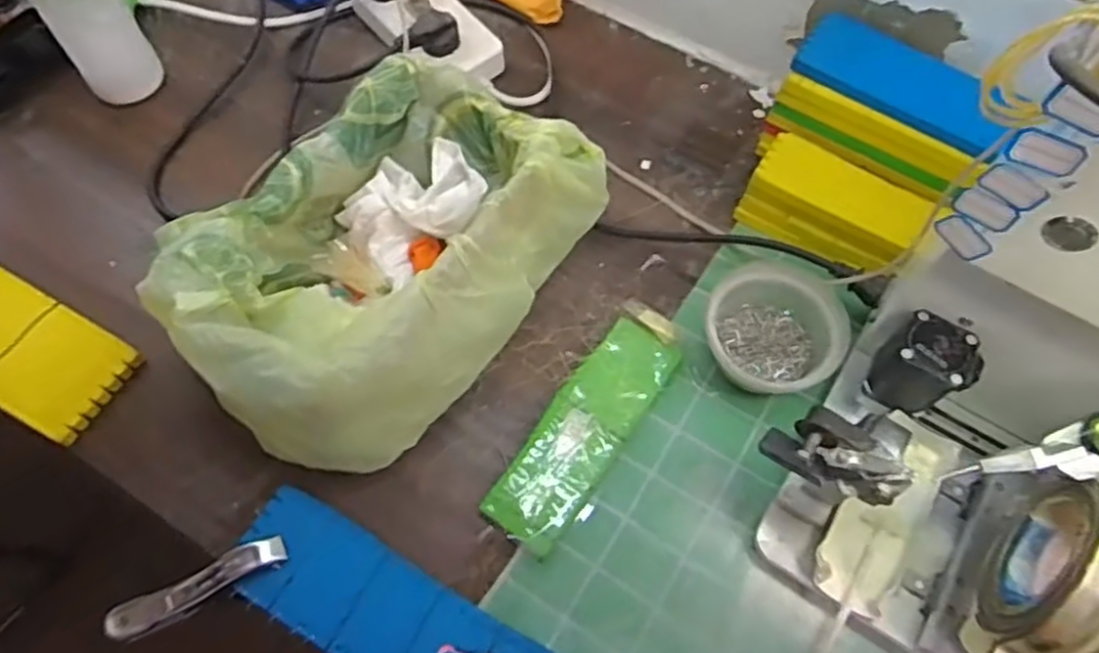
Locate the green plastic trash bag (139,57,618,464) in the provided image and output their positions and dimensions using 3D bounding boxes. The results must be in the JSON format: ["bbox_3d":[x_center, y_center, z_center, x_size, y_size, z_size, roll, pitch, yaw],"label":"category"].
[{"bbox_3d":[-0.105,-0.050,0.526,0.176,0.114,0.301,33,67,14],"label":"green plastic trash bag"}]

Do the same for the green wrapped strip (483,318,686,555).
[{"bbox_3d":[0.024,0.073,0.526,0.056,0.016,0.176,34,67,14],"label":"green wrapped strip"}]

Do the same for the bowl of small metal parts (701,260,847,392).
[{"bbox_3d":[0.161,0.007,0.541,0.095,0.059,0.089,1,64,-1],"label":"bowl of small metal parts"}]

